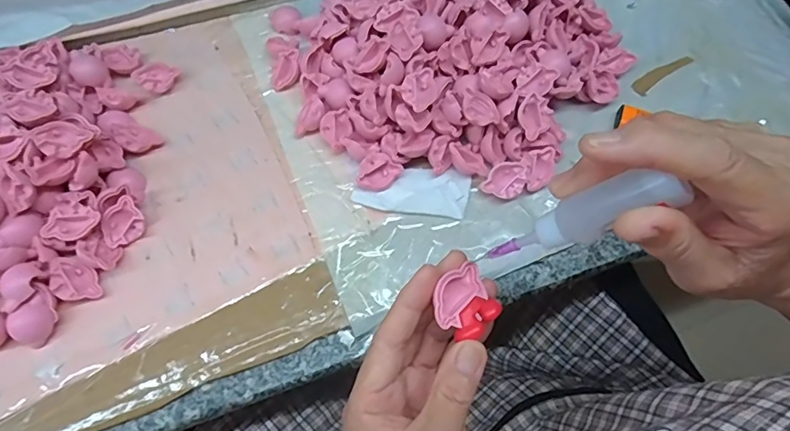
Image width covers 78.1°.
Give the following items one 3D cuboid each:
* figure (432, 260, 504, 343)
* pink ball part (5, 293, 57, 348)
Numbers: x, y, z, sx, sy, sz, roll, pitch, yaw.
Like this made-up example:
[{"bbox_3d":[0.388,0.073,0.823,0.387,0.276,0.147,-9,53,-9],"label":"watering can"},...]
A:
[{"bbox_3d":[0.036,0.045,0.250,0.031,0.008,0.032,-33,74,-14],"label":"figure"},{"bbox_3d":[-0.246,0.075,0.333,0.029,0.020,0.025,-37,75,-16],"label":"pink ball part"}]

